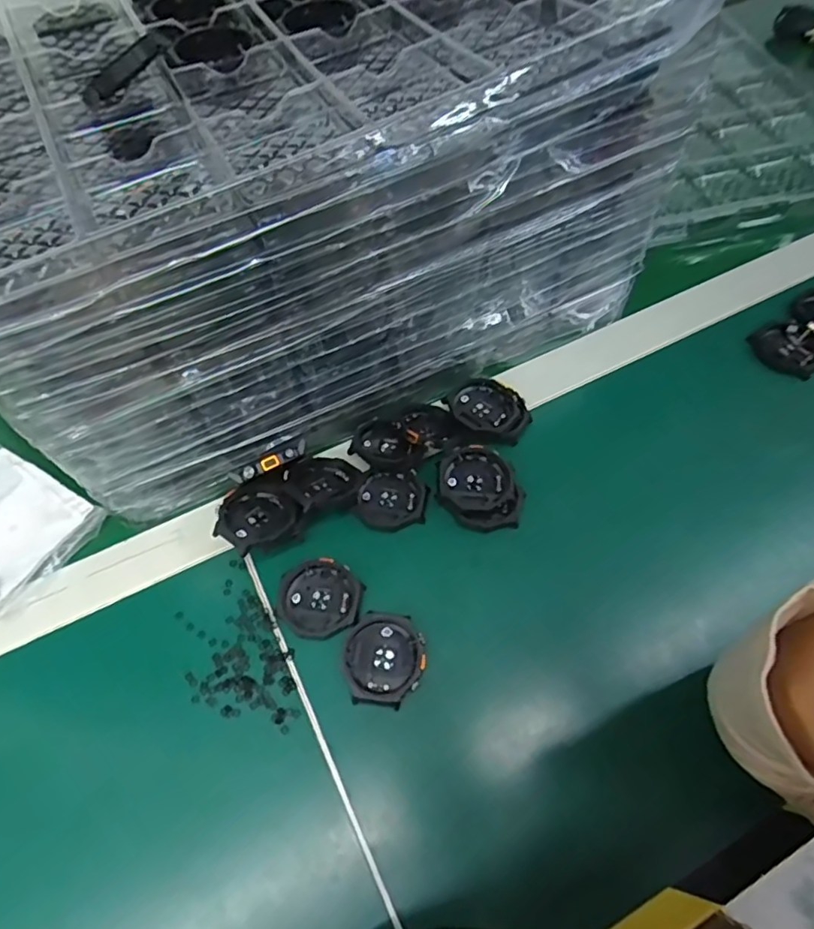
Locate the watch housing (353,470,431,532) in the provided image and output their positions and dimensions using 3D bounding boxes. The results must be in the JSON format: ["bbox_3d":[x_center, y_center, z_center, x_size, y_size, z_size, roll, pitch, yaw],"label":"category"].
[{"bbox_3d":[-0.011,0.026,0.399,0.048,0.008,0.047,3,49,8],"label":"watch housing"}]

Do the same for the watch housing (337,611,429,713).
[{"bbox_3d":[-0.015,0.116,0.347,0.049,0.012,0.054,5,59,4],"label":"watch housing"}]

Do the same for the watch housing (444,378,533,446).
[{"bbox_3d":[0.061,-0.039,0.425,0.056,0.015,0.050,39,67,22],"label":"watch housing"}]

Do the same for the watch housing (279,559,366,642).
[{"bbox_3d":[-0.055,0.085,0.367,0.051,0.008,0.049,-1,59,1],"label":"watch housing"}]

